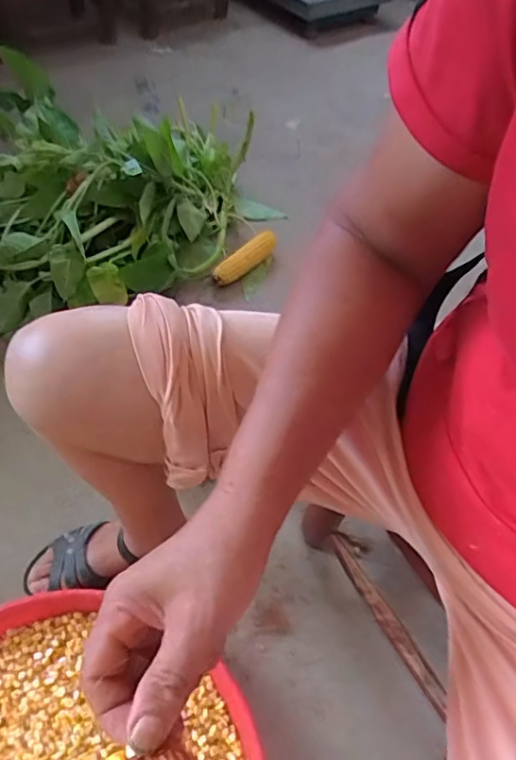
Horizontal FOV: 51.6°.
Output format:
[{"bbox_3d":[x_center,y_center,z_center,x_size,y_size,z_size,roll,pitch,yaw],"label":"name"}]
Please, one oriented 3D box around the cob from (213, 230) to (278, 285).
[{"bbox_3d":[-0.027,-0.262,1.126,0.038,0.037,0.170,38,58,21],"label":"cob"}]

